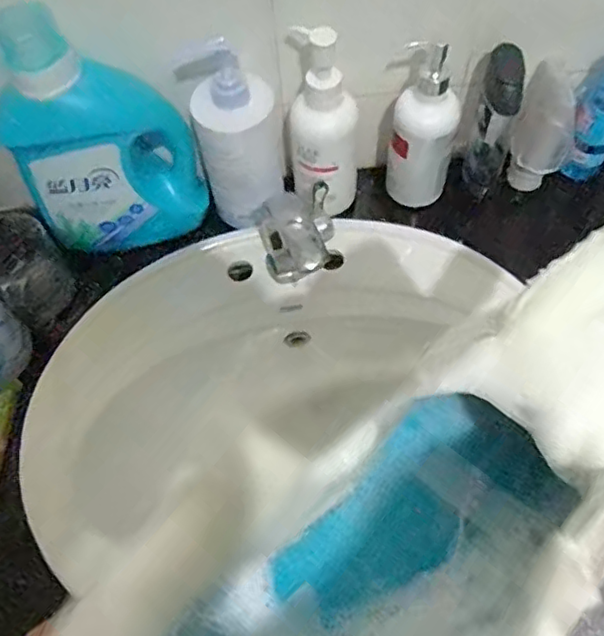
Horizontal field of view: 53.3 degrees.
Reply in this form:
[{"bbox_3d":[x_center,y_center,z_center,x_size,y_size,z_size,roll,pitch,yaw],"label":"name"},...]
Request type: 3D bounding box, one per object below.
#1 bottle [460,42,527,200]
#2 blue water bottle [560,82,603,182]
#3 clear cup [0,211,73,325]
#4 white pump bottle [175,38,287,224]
[{"bbox_3d":[0.201,-0.206,0.642,0.052,0.163,0.050,13,63,10],"label":"bottle"},{"bbox_3d":[0.323,-0.217,0.650,0.047,0.152,0.047,31,68,18],"label":"blue water bottle"},{"bbox_3d":[-0.286,-0.055,0.625,0.077,0.084,0.085,-41,67,-17],"label":"clear cup"},{"bbox_3d":[-0.065,-0.185,0.618,0.084,0.169,0.089,-12,62,-4],"label":"white pump bottle"}]

